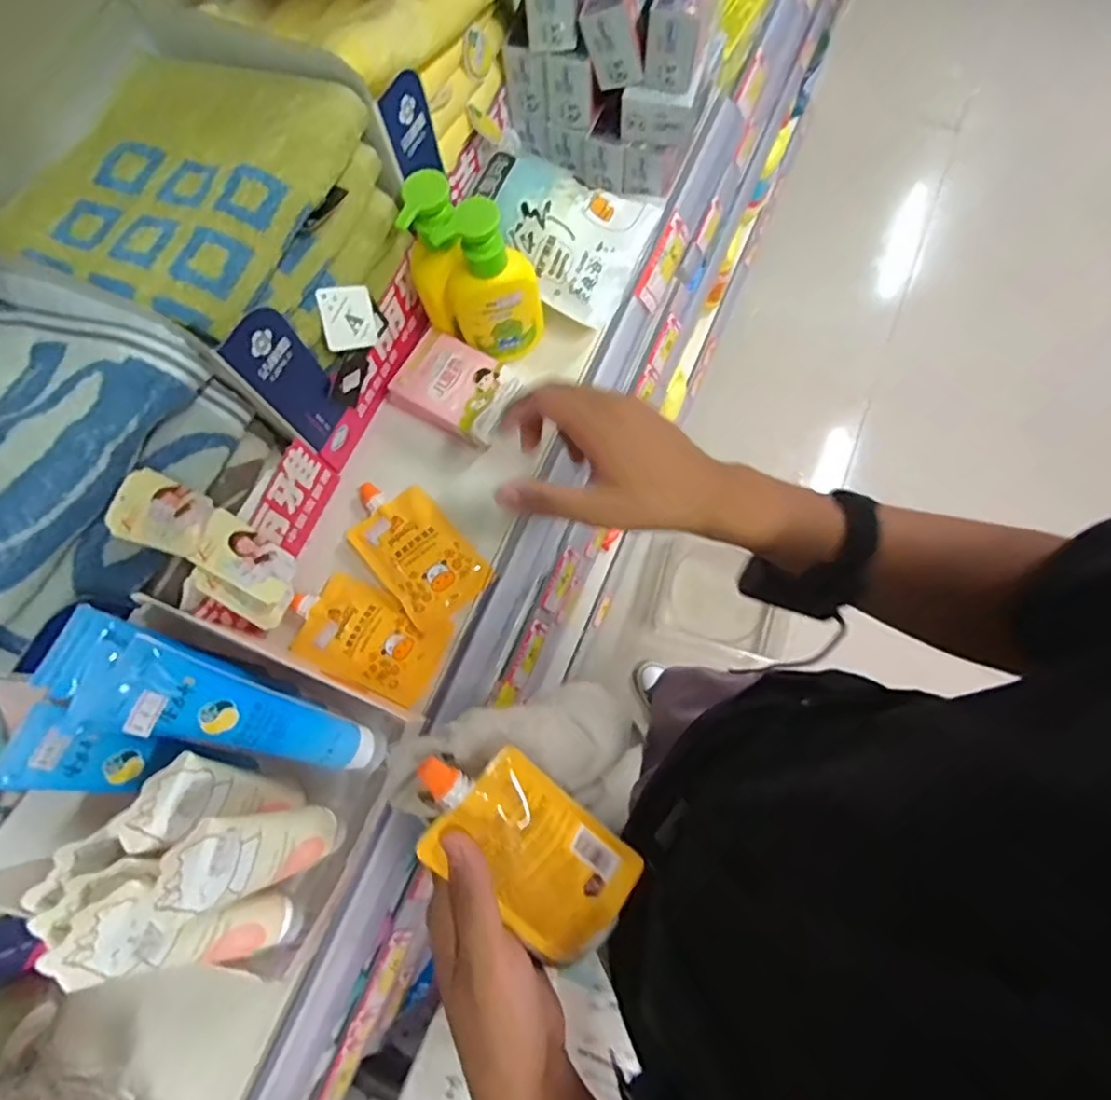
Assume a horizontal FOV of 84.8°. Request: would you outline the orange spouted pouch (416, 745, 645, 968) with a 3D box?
[{"bbox_3d":[-0.015,0.159,0.325,0.071,0.018,0.145,-44,102,-9],"label":"orange spouted pouch"}]

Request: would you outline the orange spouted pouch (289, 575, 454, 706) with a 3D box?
[{"bbox_3d":[-0.148,0.065,0.471,0.123,0.015,0.070,23,77,8],"label":"orange spouted pouch"}]

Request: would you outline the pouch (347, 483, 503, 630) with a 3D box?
[{"bbox_3d":[-0.115,-0.003,0.491,0.072,0.014,0.127,-40,77,-9],"label":"pouch"}]

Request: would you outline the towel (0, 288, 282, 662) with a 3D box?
[{"bbox_3d":[-0.316,-0.050,0.365,0.181,0.118,0.185,22,77,8],"label":"towel"}]

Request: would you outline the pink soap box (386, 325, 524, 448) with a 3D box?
[{"bbox_3d":[-0.081,-0.135,0.510,0.099,0.023,0.070,28,77,9],"label":"pink soap box"}]

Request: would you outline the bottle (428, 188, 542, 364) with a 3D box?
[{"bbox_3d":[-0.047,-0.199,0.463,0.067,0.127,0.037,0,75,2],"label":"bottle"}]

